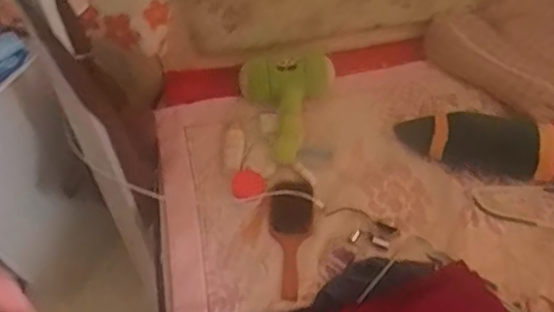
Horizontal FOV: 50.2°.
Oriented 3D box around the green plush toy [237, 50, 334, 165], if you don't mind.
[{"bbox_3d":[0.046,-0.122,1.200,0.202,0.064,0.228,-19,53,-10],"label":"green plush toy"}]

